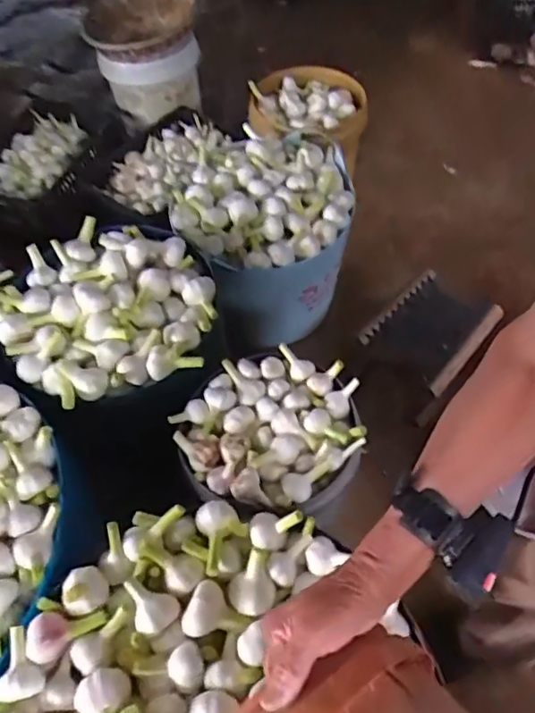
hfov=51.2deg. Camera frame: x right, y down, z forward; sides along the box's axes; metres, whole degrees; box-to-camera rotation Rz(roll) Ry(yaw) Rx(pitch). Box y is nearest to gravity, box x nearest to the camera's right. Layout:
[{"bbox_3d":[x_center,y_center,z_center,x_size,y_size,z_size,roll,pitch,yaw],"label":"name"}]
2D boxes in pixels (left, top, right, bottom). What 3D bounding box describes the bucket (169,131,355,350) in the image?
[{"bbox_3d":[-0.003,-0.275,1.399,0.407,0.367,0.372,-16,58,-9],"label":"bucket"}]

